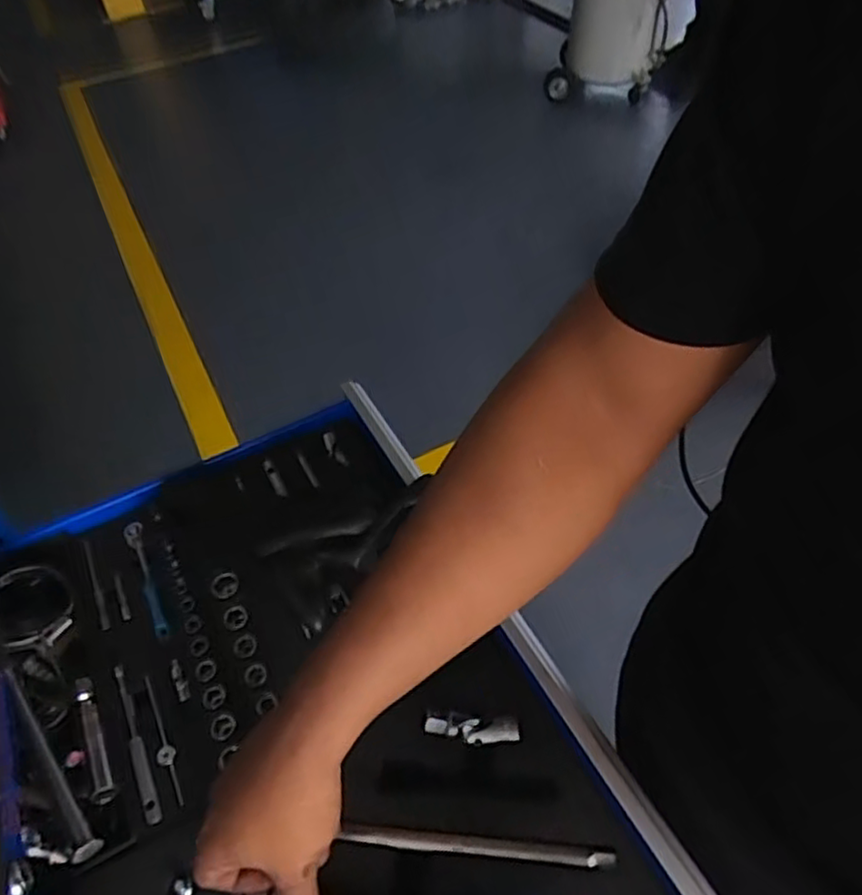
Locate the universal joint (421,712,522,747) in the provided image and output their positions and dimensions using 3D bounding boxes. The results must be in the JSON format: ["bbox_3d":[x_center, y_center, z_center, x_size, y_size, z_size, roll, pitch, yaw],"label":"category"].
[{"bbox_3d":[0.030,0.205,0.484,0.068,0.013,0.019,-1,50,3],"label":"universal joint"}]

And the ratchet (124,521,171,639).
[{"bbox_3d":[-0.249,0.112,0.578,0.016,0.012,0.131,-24,52,-15],"label":"ratchet"}]

